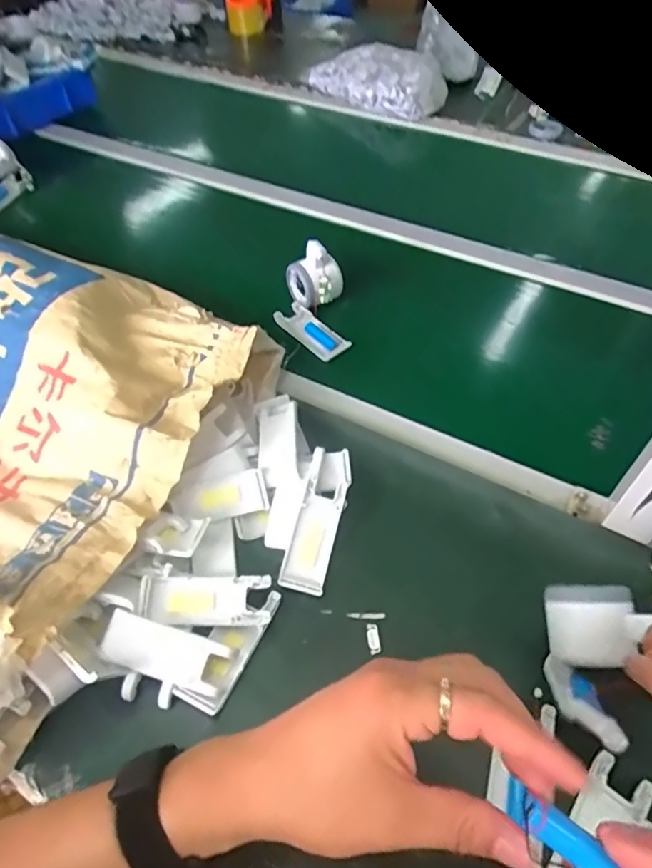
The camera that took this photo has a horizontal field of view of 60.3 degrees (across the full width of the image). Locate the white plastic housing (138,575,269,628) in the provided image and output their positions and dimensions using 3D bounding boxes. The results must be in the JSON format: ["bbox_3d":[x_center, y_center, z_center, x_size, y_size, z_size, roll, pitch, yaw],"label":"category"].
[{"bbox_3d":[-0.098,0.136,0.458,0.102,0.019,0.037,-2,52,0],"label":"white plastic housing"}]

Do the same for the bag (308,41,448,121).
[{"bbox_3d":[0.109,-0.700,1.105,0.142,0.072,0.267,-38,60,-24],"label":"bag"}]

